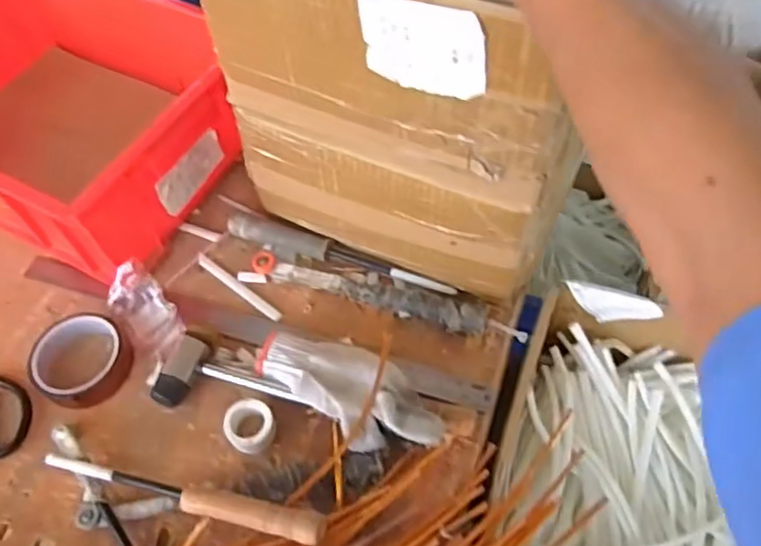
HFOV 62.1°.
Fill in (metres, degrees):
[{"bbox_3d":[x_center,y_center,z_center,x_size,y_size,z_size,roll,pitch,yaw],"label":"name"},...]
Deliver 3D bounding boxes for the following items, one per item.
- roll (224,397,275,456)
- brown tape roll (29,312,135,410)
[{"bbox_3d":[-0.123,0.147,0.601,0.044,0.025,0.048,-2,56,3],"label":"roll"},{"bbox_3d":[-0.306,0.086,0.641,0.084,0.035,0.089,-2,56,3],"label":"brown tape roll"}]

